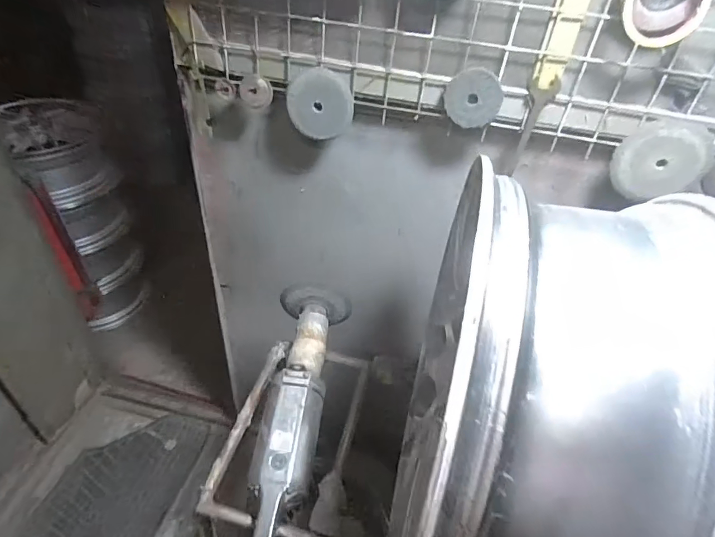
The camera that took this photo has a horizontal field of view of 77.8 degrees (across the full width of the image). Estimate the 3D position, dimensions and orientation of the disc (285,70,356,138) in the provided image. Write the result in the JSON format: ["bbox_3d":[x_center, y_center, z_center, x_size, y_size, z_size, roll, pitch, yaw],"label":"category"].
[{"bbox_3d":[-0.060,-0.263,0.715,0.103,0.106,0.010,0,31,6],"label":"disc"}]

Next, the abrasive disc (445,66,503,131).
[{"bbox_3d":[0.174,-0.254,0.664,0.082,0.081,0.004,-1,22,20],"label":"abrasive disc"}]

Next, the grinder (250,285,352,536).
[{"bbox_3d":[-0.105,0.278,0.673,0.123,0.096,0.624,6,42,0],"label":"grinder"}]

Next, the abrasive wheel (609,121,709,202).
[{"bbox_3d":[0.444,-0.156,0.656,0.119,0.111,0.023,17,43,13],"label":"abrasive wheel"}]

